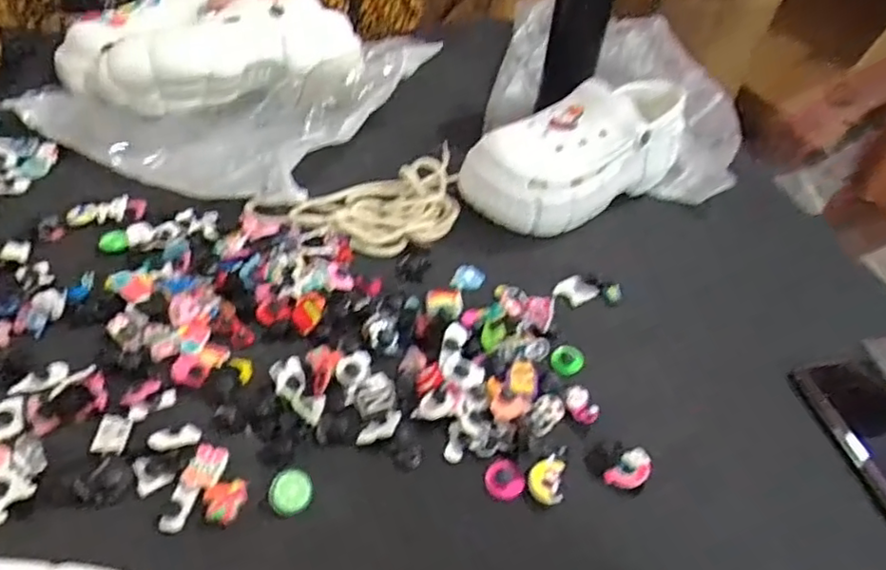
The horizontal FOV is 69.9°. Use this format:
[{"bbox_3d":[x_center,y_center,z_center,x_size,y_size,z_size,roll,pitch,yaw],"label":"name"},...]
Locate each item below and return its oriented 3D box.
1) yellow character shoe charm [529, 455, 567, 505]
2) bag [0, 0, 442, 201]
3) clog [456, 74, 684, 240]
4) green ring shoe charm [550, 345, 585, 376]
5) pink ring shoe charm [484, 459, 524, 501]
[{"bbox_3d":[0.069,0.129,0.423,0.023,0.006,0.034,10,44,2],"label":"yellow character shoe charm"},{"bbox_3d":[-0.238,-0.231,0.685,0.346,0.114,0.290,24,46,16],"label":"bag"},{"bbox_3d":[0.141,-0.137,0.632,0.235,0.112,0.096,-26,53,-30],"label":"clog"},{"bbox_3d":[0.098,0.059,0.501,0.025,0.013,0.022,19,45,11],"label":"green ring shoe charm"},{"bbox_3d":[0.041,0.129,0.423,0.024,0.005,0.027,4,43,-3],"label":"pink ring shoe charm"}]

